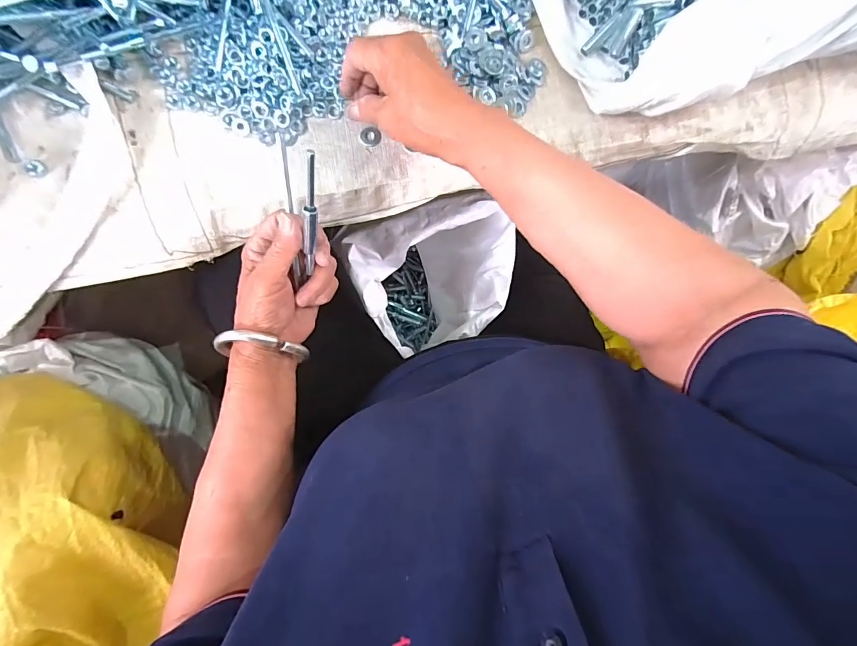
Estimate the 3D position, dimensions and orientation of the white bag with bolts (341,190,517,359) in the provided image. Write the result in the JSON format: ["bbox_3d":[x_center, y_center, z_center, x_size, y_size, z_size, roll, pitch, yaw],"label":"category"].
[{"bbox_3d":[-0.002,-0.056,0.664,0.204,0.281,0.186,-25,90,-7],"label":"white bag with bolts"}]

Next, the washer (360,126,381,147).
[{"bbox_3d":[-0.055,-0.178,0.387,0.019,0.004,0.016,11,90,-7],"label":"washer"}]

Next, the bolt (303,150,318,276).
[{"bbox_3d":[-0.094,-0.084,0.322,0.010,0.108,0.010,12,46,-7],"label":"bolt"}]

